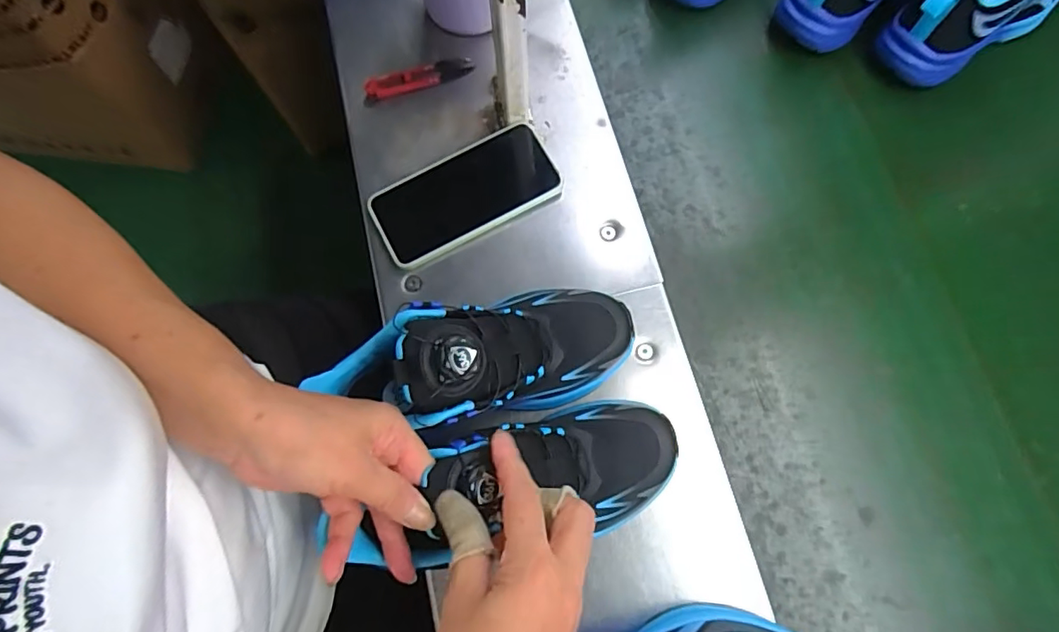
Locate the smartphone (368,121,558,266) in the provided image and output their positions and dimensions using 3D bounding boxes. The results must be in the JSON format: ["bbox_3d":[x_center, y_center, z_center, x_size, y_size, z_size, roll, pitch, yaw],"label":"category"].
[{"bbox_3d":[-0.056,-0.104,0.468,0.157,0.016,0.077,-28,76,-7],"label":"smartphone"}]

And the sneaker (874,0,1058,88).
[{"bbox_3d":[0.423,-0.297,0.487,0.208,0.106,0.077,-31,76,-8],"label":"sneaker"}]

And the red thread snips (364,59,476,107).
[{"bbox_3d":[-0.105,-0.222,0.505,0.103,0.011,0.022,-19,75,-5],"label":"red thread snips"}]

